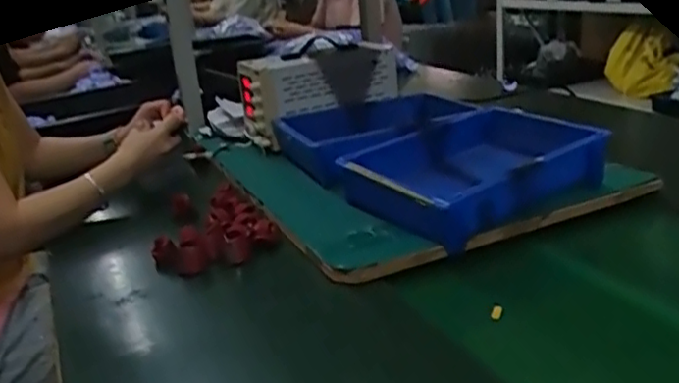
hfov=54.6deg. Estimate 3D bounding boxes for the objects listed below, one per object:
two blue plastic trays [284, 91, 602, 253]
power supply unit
[{"bbox_3d":[0.126,-0.059,0.955,0.324,0.073,0.467,-15,22,-24],"label":"two blue plastic trays"},{"bbox_3d":[-0.030,-0.169,1.156,0.257,0.143,0.106,-17,23,-29],"label":"power supply unit"}]

